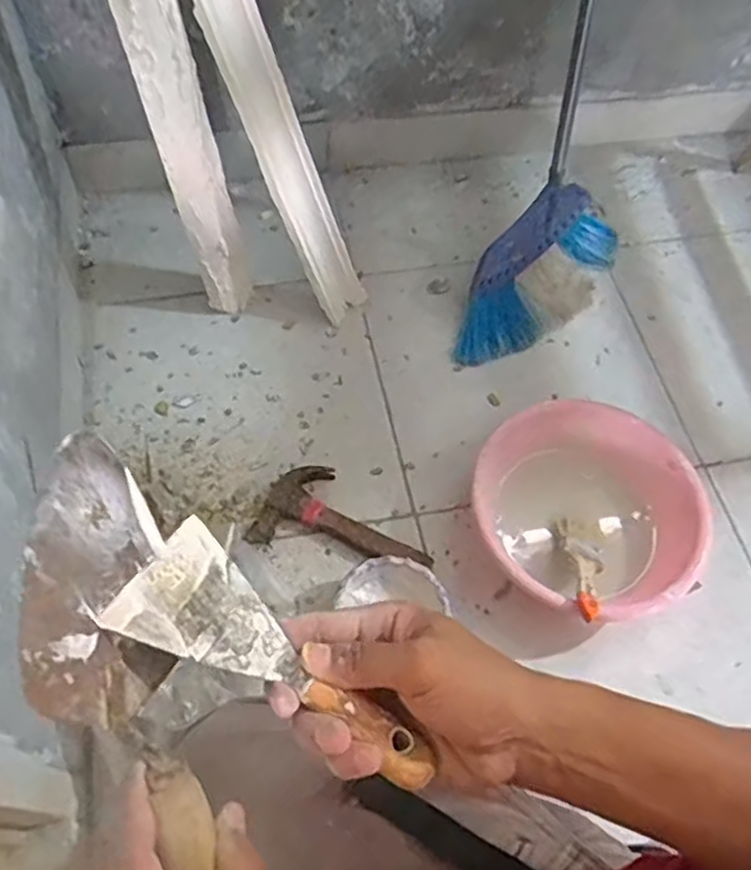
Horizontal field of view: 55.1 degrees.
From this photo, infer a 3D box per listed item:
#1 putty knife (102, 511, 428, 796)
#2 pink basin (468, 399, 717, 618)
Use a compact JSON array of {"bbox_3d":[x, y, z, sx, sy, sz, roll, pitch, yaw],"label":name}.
[{"bbox_3d":[-0.046,0.116,0.357,0.171,0.018,0.064,36,64,5],"label":"putty knife"},{"bbox_3d":[0.257,0.094,0.873,0.266,0.108,0.255,2,60,-3],"label":"pink basin"}]

